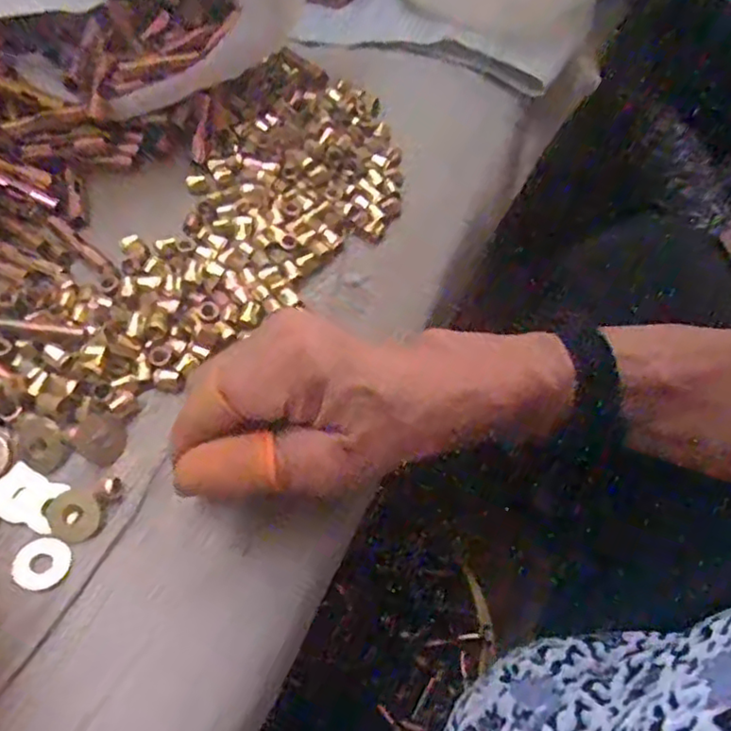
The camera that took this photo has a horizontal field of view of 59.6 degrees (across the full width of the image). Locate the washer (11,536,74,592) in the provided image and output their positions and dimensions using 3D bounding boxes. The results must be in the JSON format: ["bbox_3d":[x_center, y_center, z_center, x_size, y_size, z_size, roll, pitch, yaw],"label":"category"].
[{"bbox_3d":[-0.127,0.078,0.251,0.022,0.004,0.020,1,58,-2],"label":"washer"}]

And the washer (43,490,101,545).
[{"bbox_3d":[-0.120,0.062,0.262,0.022,0.004,0.019,25,61,13],"label":"washer"}]

